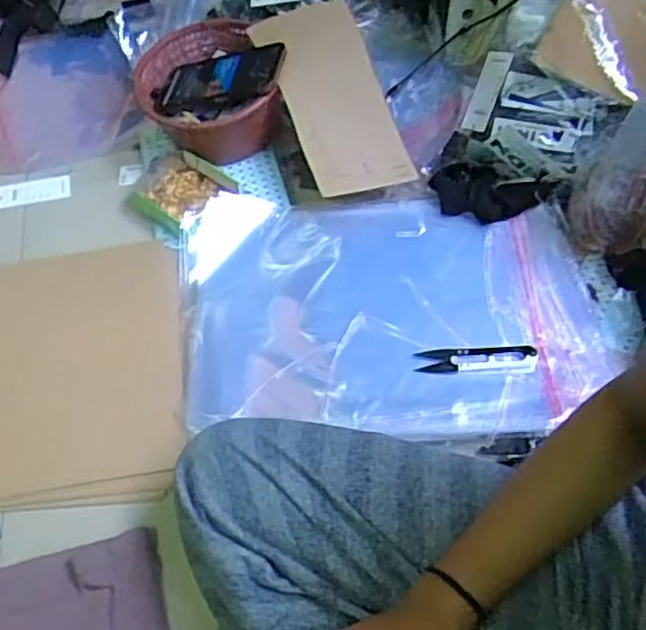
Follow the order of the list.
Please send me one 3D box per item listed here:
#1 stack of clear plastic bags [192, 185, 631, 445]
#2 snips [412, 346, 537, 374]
[{"bbox_3d":[0.068,-0.013,0.698,0.419,0.029,0.296,-2,56,0],"label":"stack of clear plastic bags"},{"bbox_3d":[0.151,0.045,0.658,0.116,0.006,0.029,-1,56,1],"label":"snips"}]

